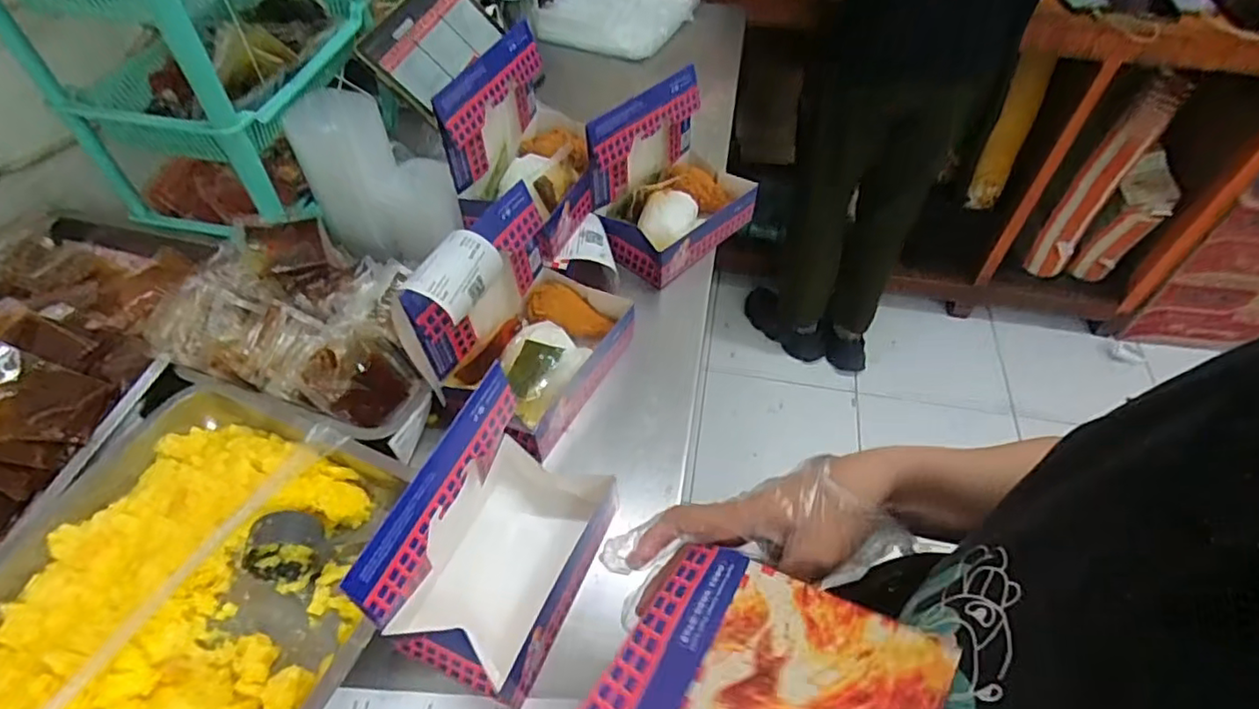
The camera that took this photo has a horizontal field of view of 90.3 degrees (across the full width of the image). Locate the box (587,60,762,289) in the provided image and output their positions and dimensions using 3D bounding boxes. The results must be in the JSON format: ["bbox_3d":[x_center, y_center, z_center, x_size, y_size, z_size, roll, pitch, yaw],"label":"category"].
[{"bbox_3d":[0.059,-0.207,0.727,0.121,0.153,0.181,37,59,25],"label":"box"}]

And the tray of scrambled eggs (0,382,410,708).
[{"bbox_3d":[-0.355,0.216,0.454,0.290,0.050,0.393,19,53,14],"label":"tray of scrambled eggs"}]

